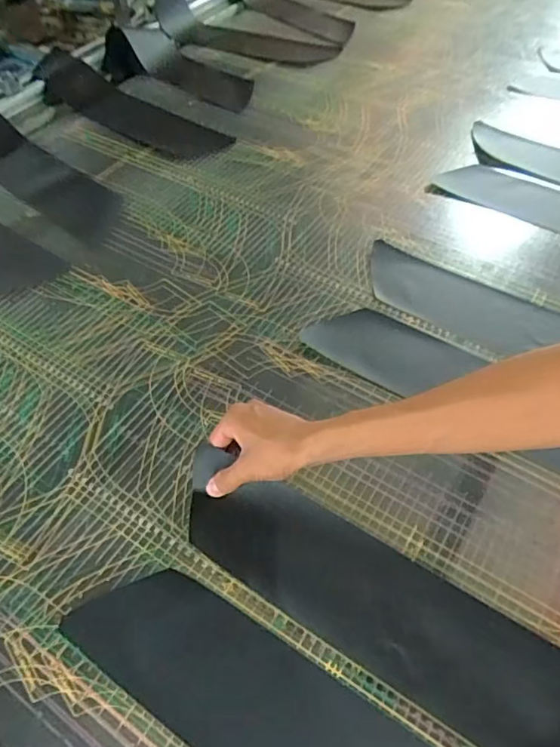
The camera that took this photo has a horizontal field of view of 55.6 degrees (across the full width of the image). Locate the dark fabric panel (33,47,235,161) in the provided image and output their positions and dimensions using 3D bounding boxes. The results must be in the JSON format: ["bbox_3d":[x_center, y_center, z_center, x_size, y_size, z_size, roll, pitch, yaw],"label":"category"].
[{"bbox_3d":[-0.290,-0.508,1.008,0.436,0.045,0.131,32,58,18],"label":"dark fabric panel"}]

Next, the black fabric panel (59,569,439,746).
[{"bbox_3d":[0.021,0.293,0.416,0.426,0.009,0.107,27,58,18],"label":"black fabric panel"}]

